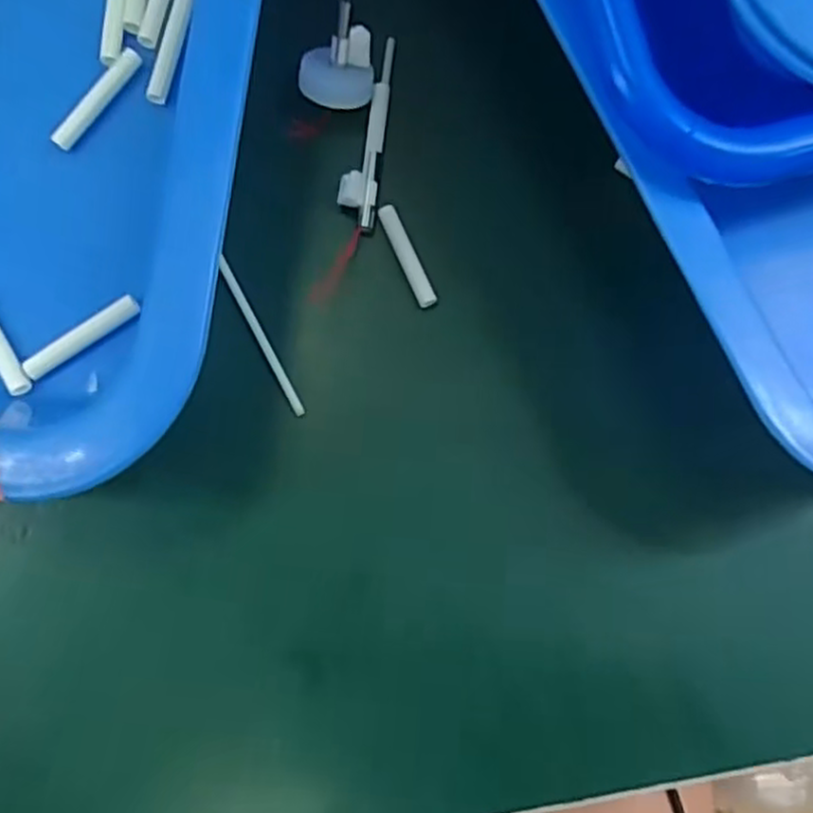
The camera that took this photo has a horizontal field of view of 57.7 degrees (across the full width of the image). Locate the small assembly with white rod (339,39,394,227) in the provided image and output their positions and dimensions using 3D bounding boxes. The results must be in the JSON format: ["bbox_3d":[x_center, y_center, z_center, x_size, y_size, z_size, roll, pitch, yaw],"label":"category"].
[{"bbox_3d":[-0.011,-0.080,0.211,0.010,0.006,0.058,7,80,-2],"label":"small assembly with white rod"}]

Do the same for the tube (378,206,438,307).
[{"bbox_3d":[0.000,-0.043,0.206,0.005,0.004,0.030,-22,82,-6],"label":"tube"}]

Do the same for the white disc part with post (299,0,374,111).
[{"bbox_3d":[-0.019,-0.096,0.203,0.020,0.021,0.018,2,80,-3],"label":"white disc part with post"}]

